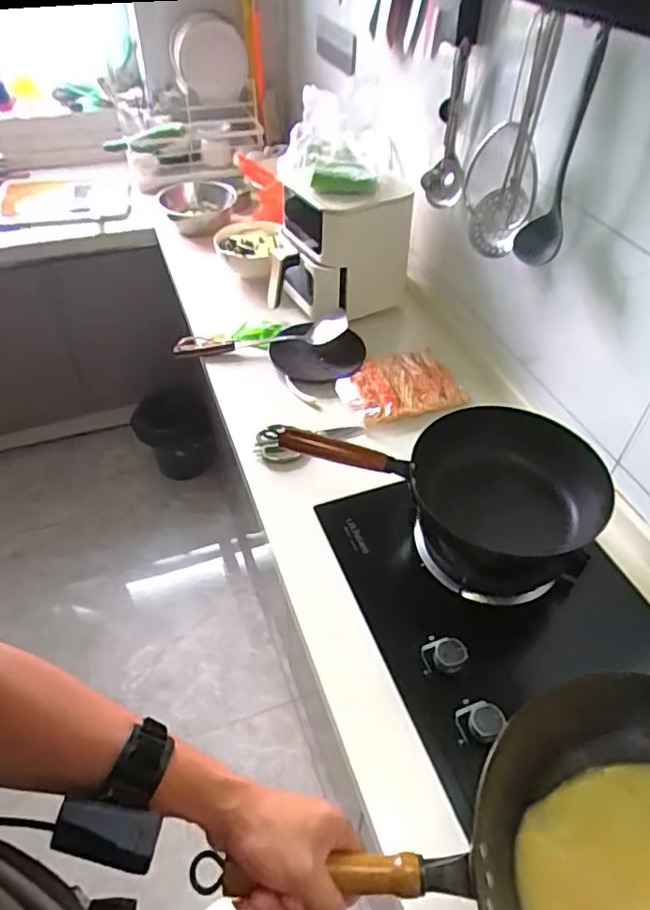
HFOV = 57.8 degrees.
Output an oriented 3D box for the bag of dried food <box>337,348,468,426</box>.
[{"bbox_3d":[0.153,-0.145,1.232,0.229,0.036,0.189,-18,49,-17],"label":"bag of dried food"}]

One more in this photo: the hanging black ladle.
[{"bbox_3d":[0.357,-0.445,0.896,0.065,0.330,0.091,13,48,11],"label":"hanging black ladle"}]

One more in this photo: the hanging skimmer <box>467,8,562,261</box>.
[{"bbox_3d":[0.306,-0.493,0.964,0.080,0.349,0.086,10,47,8],"label":"hanging skimmer"}]

